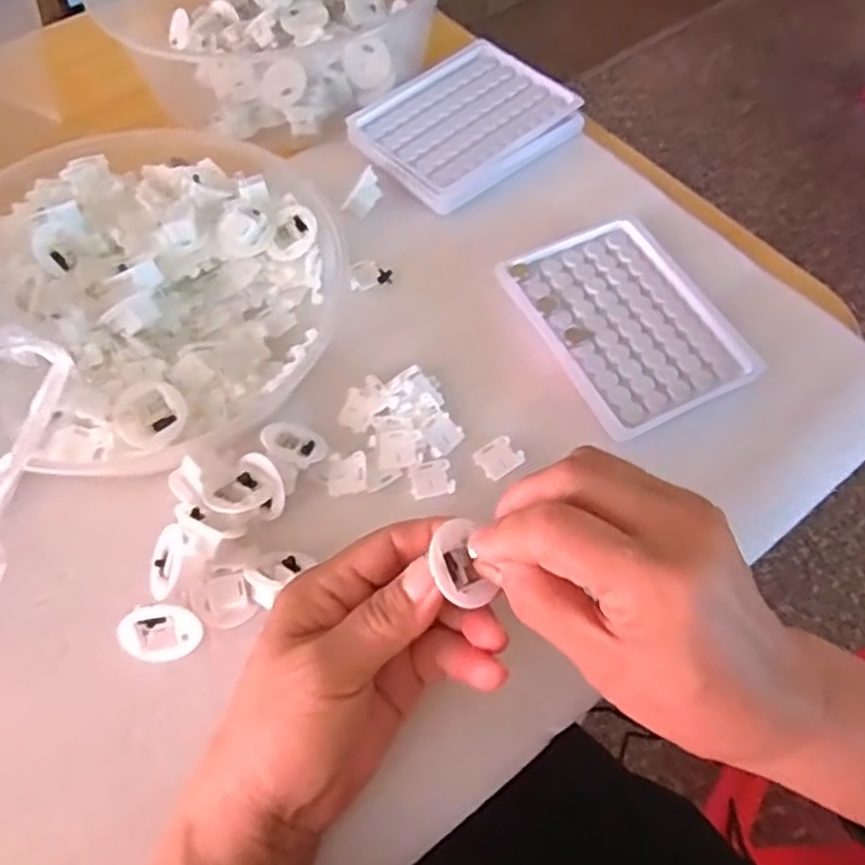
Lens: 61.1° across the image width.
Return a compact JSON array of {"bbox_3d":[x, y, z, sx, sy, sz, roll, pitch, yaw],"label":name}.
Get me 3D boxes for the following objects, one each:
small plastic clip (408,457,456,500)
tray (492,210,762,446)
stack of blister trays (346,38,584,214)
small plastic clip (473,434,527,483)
[{"bbox_3d":[0.000,0.023,0.364,0.022,0.004,0.018,-14,62,-8],"label":"small plastic clip"},{"bbox_3d":[0.107,-0.065,0.410,0.097,0.008,0.131,-24,64,-13],"label":"tray"},{"bbox_3d":[0.023,-0.207,0.483,0.134,0.013,0.110,-37,70,-21],"label":"stack of blister trays"},{"bbox_3d":[0.034,0.013,0.373,0.022,0.004,0.019,-30,66,-16],"label":"small plastic clip"}]

